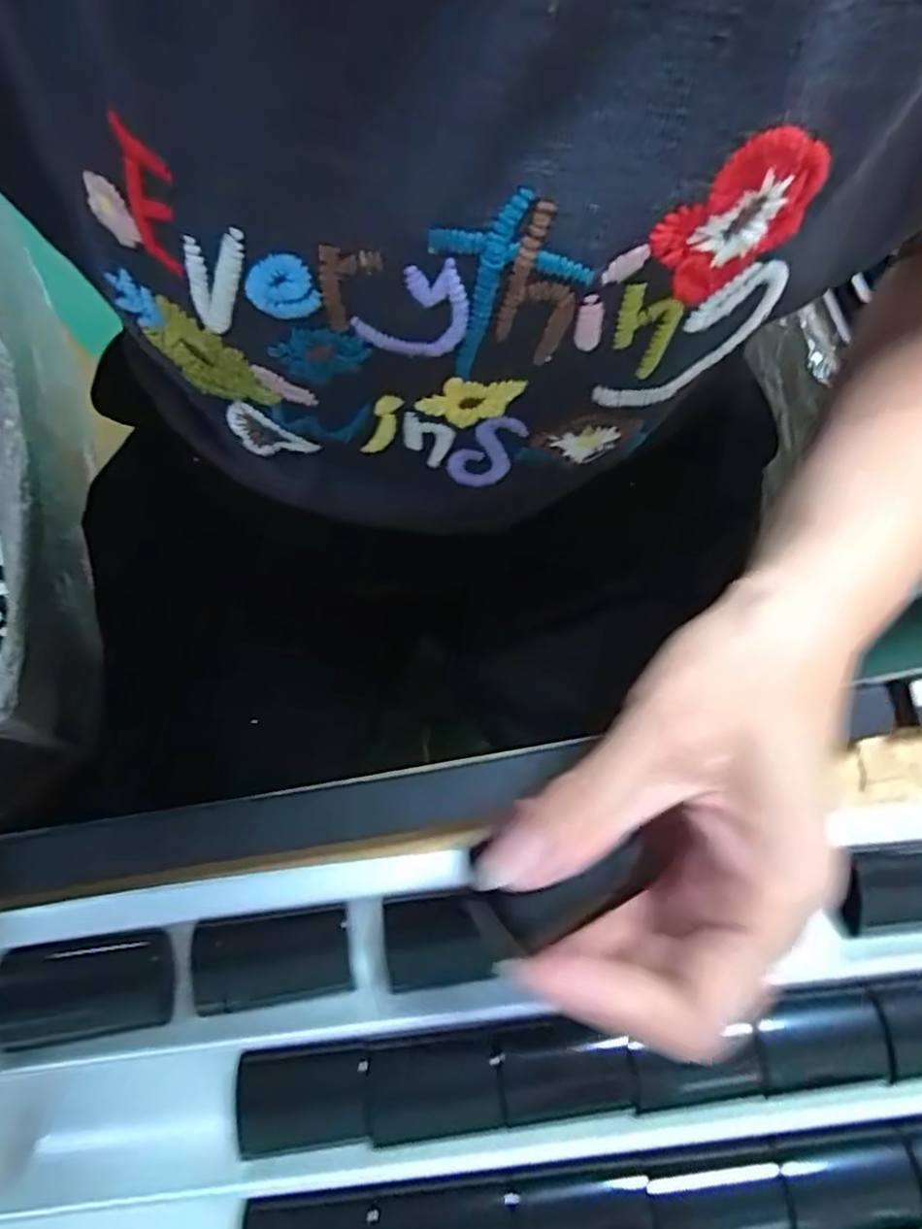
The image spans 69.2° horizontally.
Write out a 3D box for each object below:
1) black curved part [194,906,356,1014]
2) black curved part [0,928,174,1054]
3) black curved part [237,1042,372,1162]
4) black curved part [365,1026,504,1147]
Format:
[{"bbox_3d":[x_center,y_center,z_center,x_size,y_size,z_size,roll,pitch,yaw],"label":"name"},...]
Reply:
[{"bbox_3d":[-0.071,0.131,0.254,0.056,0.010,0.032,-6,76,-3],"label":"black curved part"},{"bbox_3d":[-0.141,0.140,0.250,0.060,0.010,0.035,-6,76,-3],"label":"black curved part"},{"bbox_3d":[-0.057,0.174,0.239,0.047,0.004,0.032,-5,76,-2],"label":"black curved part"},{"bbox_3d":[-0.010,0.169,0.239,0.047,0.006,0.032,-9,76,-3],"label":"black curved part"}]

